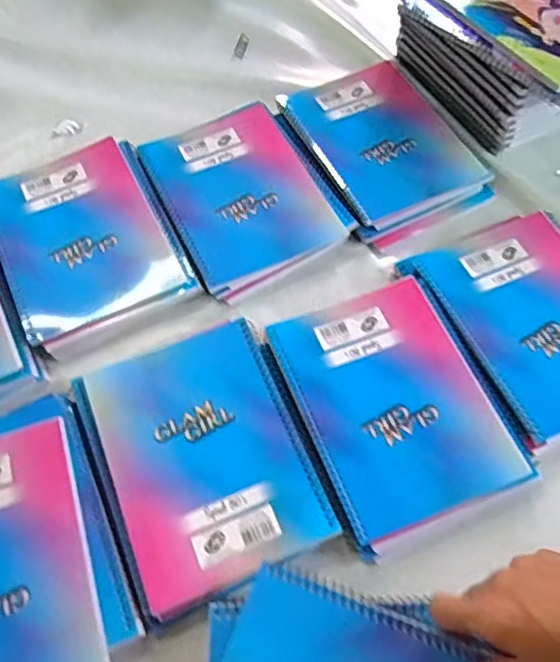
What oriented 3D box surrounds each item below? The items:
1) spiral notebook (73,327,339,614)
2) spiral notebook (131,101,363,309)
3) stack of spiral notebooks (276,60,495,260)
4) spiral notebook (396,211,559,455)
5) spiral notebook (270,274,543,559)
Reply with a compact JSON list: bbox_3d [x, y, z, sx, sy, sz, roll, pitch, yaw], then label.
[{"bbox_3d":[-0.060,0.095,0.474,0.151,0.013,0.200,-18,63,-14],"label":"spiral notebook"},{"bbox_3d":[-0.036,-0.140,0.608,0.163,0.019,0.205,-25,64,-17],"label":"spiral notebook"},{"bbox_3d":[0.111,-0.196,0.640,0.153,0.027,0.222,-24,64,-17],"label":"stack of spiral notebooks"},{"bbox_3d":[0.228,-0.010,0.542,0.158,0.024,0.203,-22,63,-15],"label":"spiral notebook"},{"bbox_3d":[0.094,0.055,0.497,0.151,0.011,0.204,-20,63,-14],"label":"spiral notebook"}]

